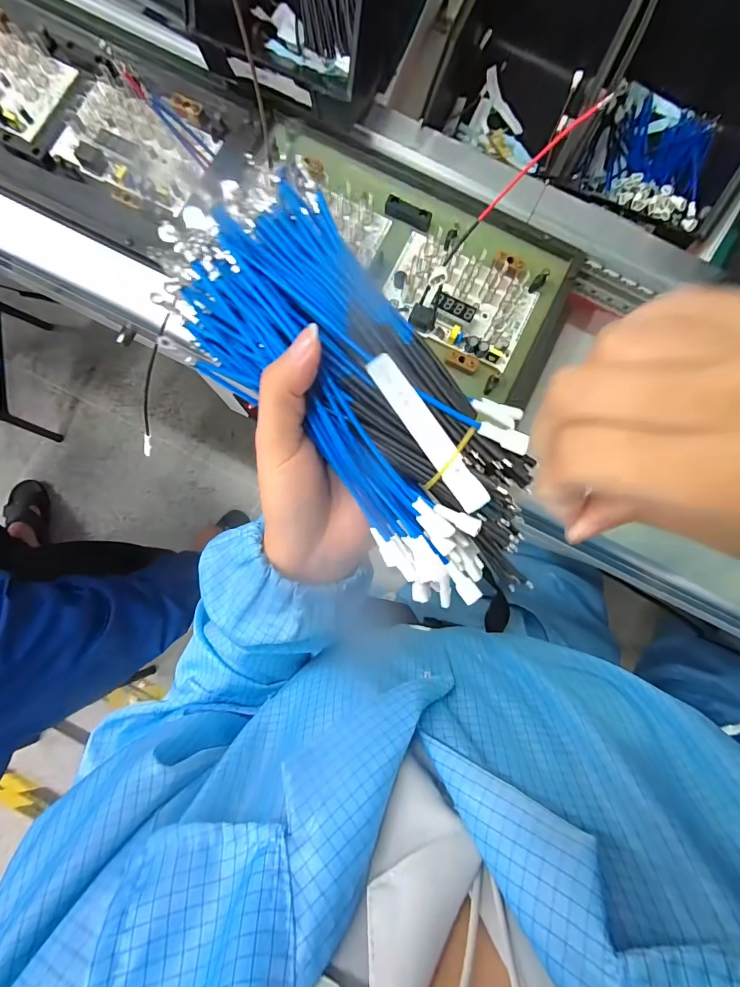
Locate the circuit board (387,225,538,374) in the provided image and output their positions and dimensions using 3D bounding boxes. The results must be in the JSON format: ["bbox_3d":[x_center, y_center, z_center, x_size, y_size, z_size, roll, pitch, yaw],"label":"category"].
[{"bbox_3d":[0.083,-0.182,0.375,0.133,0.016,0.086,26,85,-1],"label":"circuit board"}]

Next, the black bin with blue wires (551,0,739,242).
[{"bbox_3d":[0.313,-0.381,0.425,0.167,0.115,0.224,27,85,-1],"label":"black bin with blue wires"}]

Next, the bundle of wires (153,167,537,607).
[{"bbox_3d":[0.000,-0.037,0.191,0.082,0.051,0.201,-39,94,-3],"label":"bundle of wires"}]

